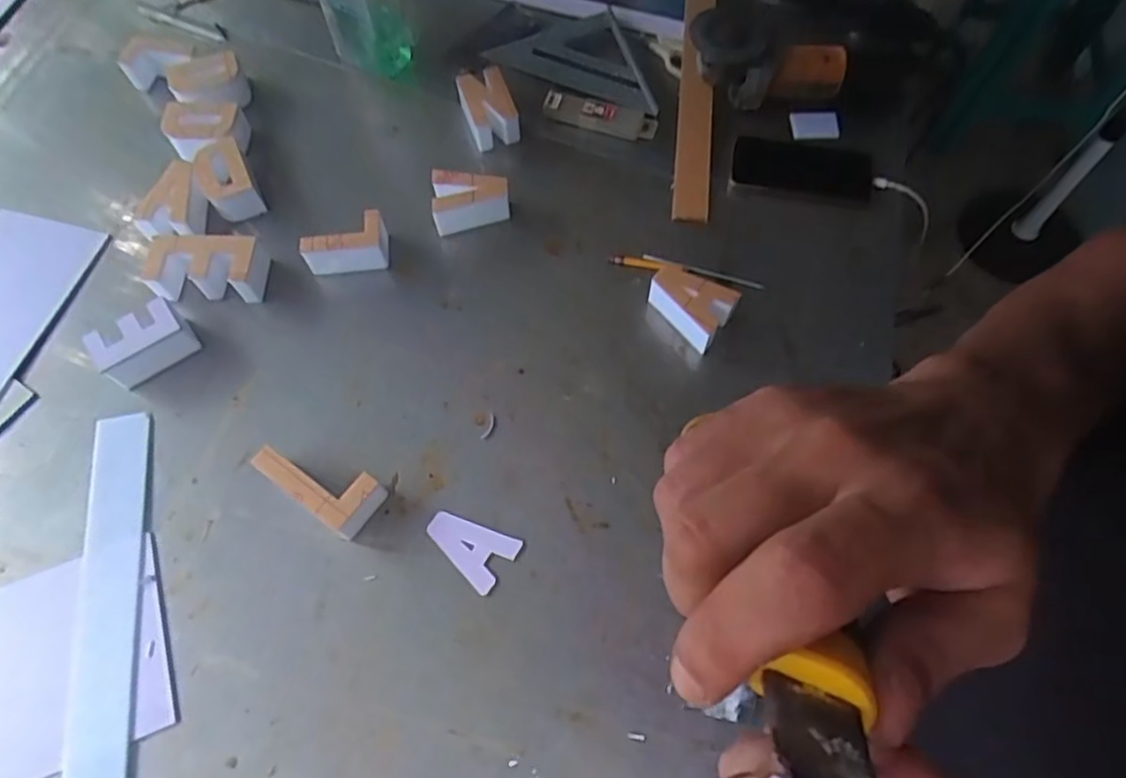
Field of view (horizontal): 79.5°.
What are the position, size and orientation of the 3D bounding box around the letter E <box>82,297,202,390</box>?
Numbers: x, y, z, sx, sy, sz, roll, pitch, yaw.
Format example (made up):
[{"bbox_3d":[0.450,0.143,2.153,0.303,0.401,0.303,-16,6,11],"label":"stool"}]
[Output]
[{"bbox_3d":[-0.424,-0.046,0.686,0.087,0.051,0.059,-40,70,-16],"label":"letter E"}]

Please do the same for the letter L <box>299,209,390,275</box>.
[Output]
[{"bbox_3d":[-0.236,-0.156,0.740,0.087,0.052,0.050,-6,64,-2],"label":"letter L"}]

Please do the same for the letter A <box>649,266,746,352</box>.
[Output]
[{"bbox_3d":[0.129,-0.086,0.701,0.084,0.043,0.059,33,69,15],"label":"letter A"}]

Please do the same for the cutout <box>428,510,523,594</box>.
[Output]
[{"bbox_3d":[-0.085,0.141,0.622,0.083,0.004,0.053,35,70,16],"label":"cutout"}]

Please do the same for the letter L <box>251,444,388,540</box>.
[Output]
[{"bbox_3d":[-0.225,0.084,0.629,0.108,0.047,0.055,32,69,15],"label":"letter L"}]

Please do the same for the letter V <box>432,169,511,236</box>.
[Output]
[{"bbox_3d":[-0.102,-0.210,0.760,0.084,0.048,0.060,-6,64,-2],"label":"letter V"}]

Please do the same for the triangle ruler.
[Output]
[{"bbox_3d":[0.033,-0.437,0.870,0.239,0.012,0.147,23,67,12],"label":"triangle ruler"}]

